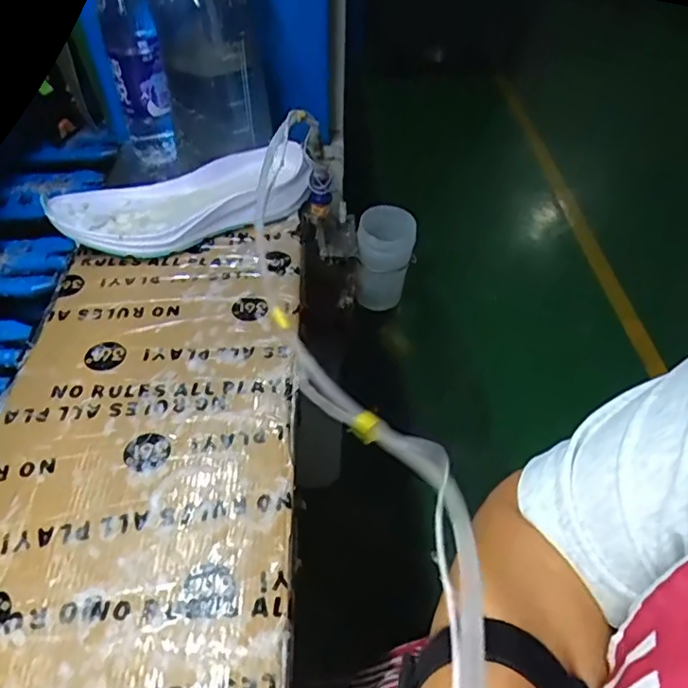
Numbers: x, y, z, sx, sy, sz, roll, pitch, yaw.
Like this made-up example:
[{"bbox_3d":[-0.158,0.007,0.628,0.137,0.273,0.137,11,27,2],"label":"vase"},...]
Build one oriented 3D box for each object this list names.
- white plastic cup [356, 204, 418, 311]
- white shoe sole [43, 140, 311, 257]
[{"bbox_3d":[0.058,-0.117,0.765,0.072,0.133,0.086,5,49,6],"label":"white plastic cup"},{"bbox_3d":[-0.169,-0.159,0.596,0.256,0.067,0.111,-17,50,-14],"label":"white shoe sole"}]

